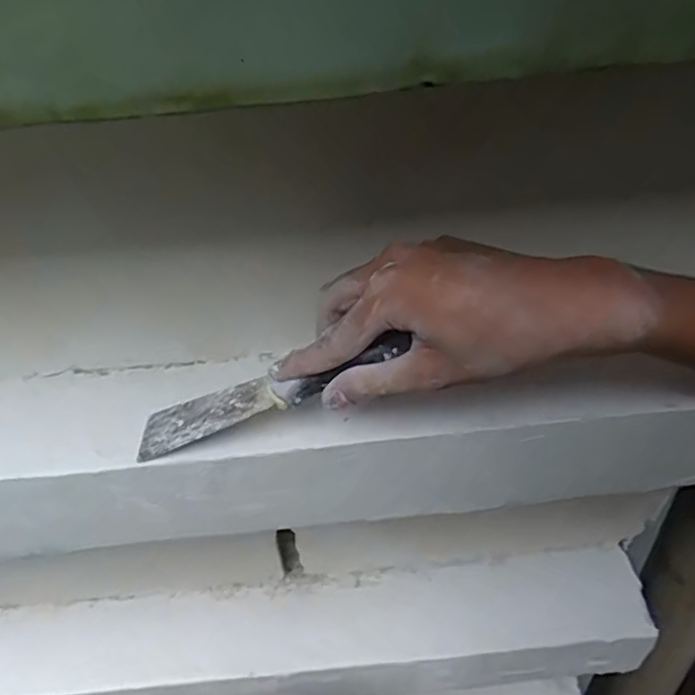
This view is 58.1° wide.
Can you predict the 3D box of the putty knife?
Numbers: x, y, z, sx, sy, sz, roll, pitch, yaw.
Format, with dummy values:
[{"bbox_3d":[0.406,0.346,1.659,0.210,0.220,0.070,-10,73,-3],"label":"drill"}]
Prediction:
[{"bbox_3d":[-0.045,0.027,0.347,0.167,0.013,0.039,-20,31,20],"label":"putty knife"}]

